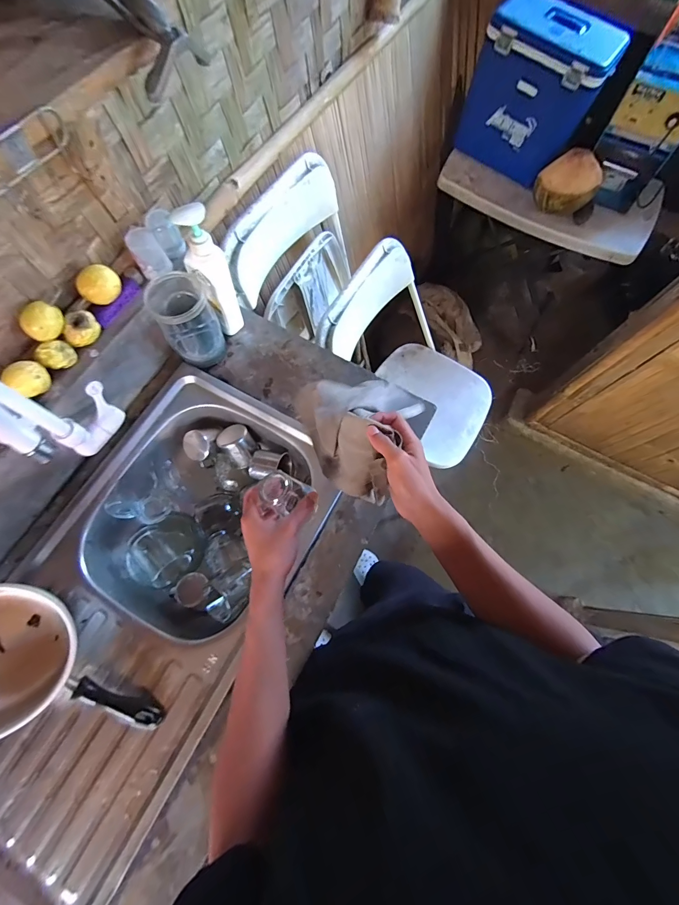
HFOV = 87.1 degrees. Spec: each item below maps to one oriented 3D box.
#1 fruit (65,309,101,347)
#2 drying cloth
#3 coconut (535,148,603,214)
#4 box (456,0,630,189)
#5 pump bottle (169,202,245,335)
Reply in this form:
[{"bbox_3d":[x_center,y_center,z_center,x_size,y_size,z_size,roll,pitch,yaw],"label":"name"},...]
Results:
[{"bbox_3d":[-0.413,-0.198,0.578,0.040,0.040,0.049,4,71,-1],"label":"fruit"},{"bbox_3d":[0.019,-0.045,0.513,0.165,0.092,0.187,23,72,5],"label":"drying cloth"},{"bbox_3d":[0.740,-0.873,1.165,0.177,0.147,0.129,31,73,8],"label":"coconut"},{"bbox_3d":[0.631,-1.174,1.174,0.357,0.342,0.228,41,74,10],"label":"box"},{"bbox_3d":[-0.223,-0.308,0.631,0.064,0.235,0.049,-21,74,-9],"label":"pump bottle"}]

